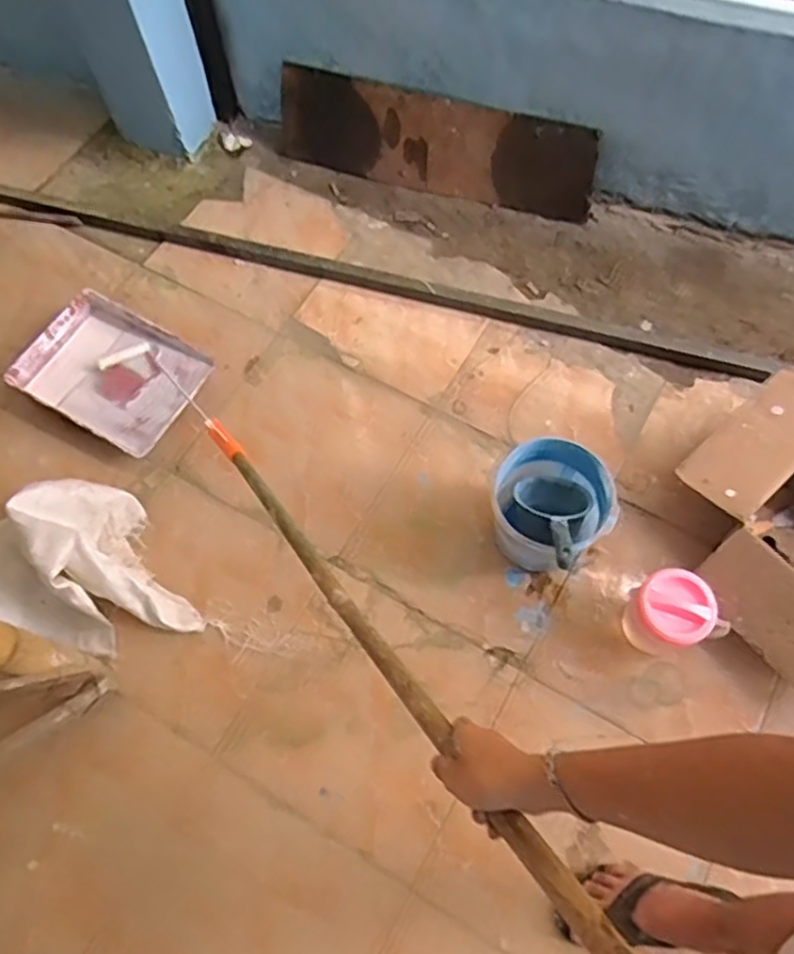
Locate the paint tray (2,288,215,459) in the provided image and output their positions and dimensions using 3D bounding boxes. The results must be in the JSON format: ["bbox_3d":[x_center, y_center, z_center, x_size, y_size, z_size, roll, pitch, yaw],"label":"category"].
[{"bbox_3d":[-0.629,-0.231,1.576,0.366,0.068,0.283,29,69,13],"label":"paint tray"}]

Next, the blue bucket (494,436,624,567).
[{"bbox_3d":[0.279,0.071,1.325,0.215,0.230,0.214,-1,68,2],"label":"blue bucket"}]

